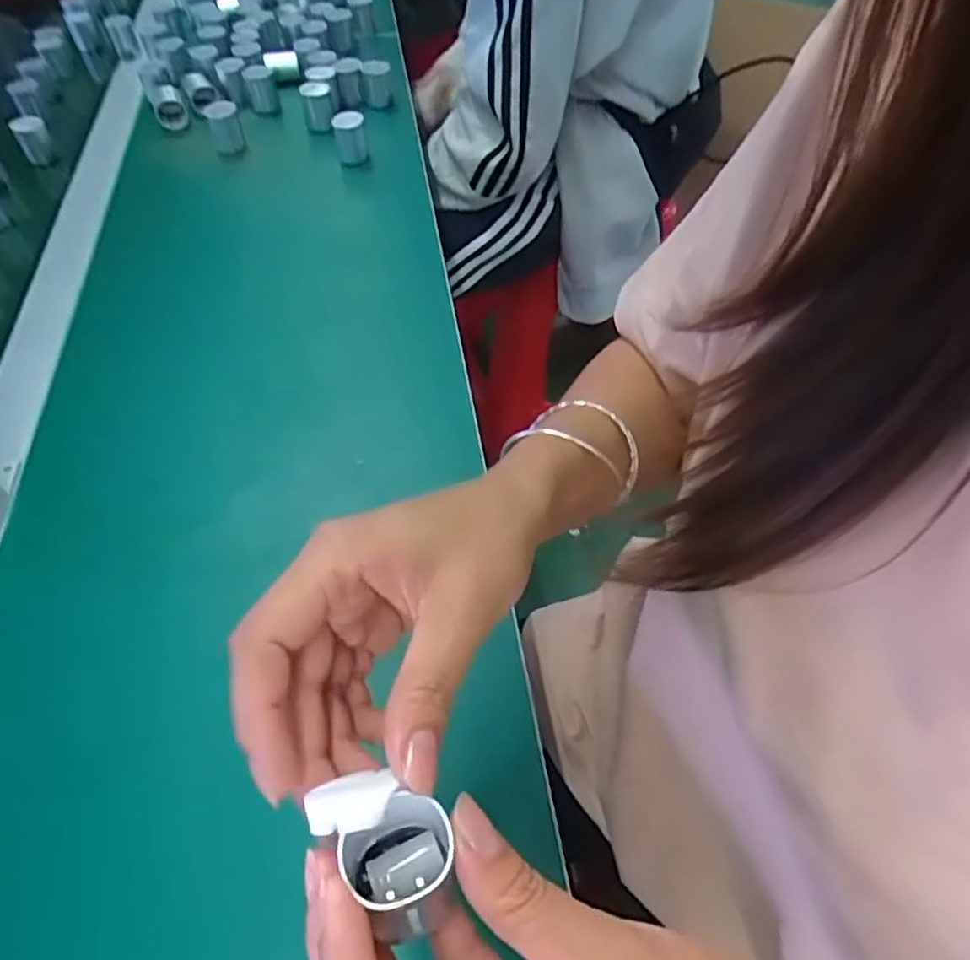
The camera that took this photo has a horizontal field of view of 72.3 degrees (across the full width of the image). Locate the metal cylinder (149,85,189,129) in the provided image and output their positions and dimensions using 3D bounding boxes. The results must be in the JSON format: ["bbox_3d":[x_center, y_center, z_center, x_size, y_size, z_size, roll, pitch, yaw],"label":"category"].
[{"bbox_3d":[-0.349,-0.413,0.734,0.033,0.042,0.031,-21,55,-18],"label":"metal cylinder"}]

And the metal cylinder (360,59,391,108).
[{"bbox_3d":[-0.115,-0.422,0.706,0.029,0.036,0.032,-4,51,-6],"label":"metal cylinder"}]

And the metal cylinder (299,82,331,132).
[{"bbox_3d":[-0.176,-0.391,0.697,0.029,0.041,0.024,-8,52,-9],"label":"metal cylinder"}]

